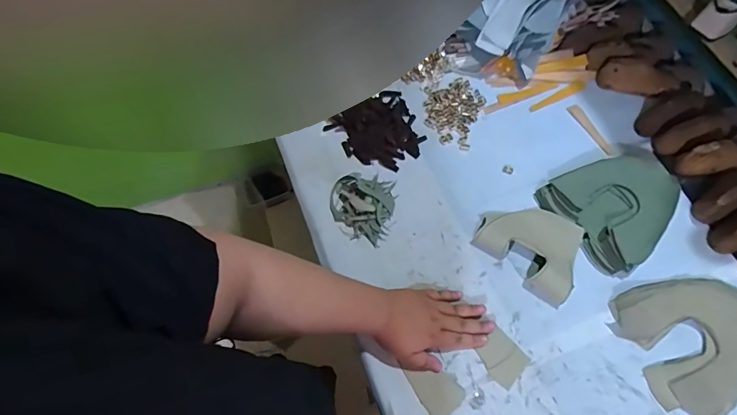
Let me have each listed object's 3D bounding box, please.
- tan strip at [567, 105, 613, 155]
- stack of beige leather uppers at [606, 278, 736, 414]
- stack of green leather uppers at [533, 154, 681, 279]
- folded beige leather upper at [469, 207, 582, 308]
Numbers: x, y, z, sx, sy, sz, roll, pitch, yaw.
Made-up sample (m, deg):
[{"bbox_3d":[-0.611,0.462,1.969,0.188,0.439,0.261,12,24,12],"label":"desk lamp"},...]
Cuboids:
[{"bbox_3d":[0.390,-0.139,0.754,0.018,0.005,0.110,-25,65,-8],"label":"tan strip"},{"bbox_3d":[0.452,0.173,0.584,0.191,0.024,0.173,-23,65,-8],"label":"stack of beige leather uppers"},{"bbox_3d":[0.386,-0.006,0.668,0.182,0.034,0.167,-32,66,-11],"label":"stack of green leather uppers"},{"bbox_3d":[0.249,0.053,0.651,0.159,0.027,0.123,36,71,19],"label":"folded beige leather upper"}]

